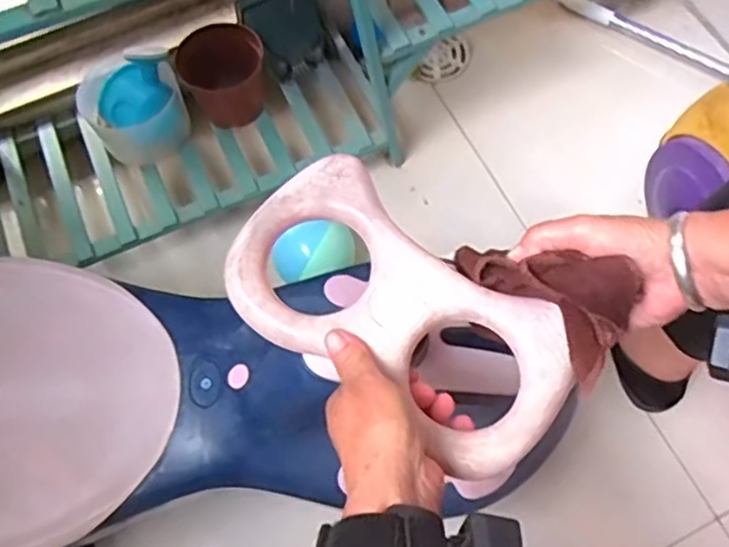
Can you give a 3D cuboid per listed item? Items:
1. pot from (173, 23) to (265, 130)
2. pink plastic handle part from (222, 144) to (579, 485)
[{"bbox_3d":[-0.174,-0.243,0.845,0.103,0.087,0.094,-1,66,1],"label":"pot"},{"bbox_3d":[0.023,0.023,0.430,0.221,0.021,0.121,35,72,12],"label":"pink plastic handle part"}]

